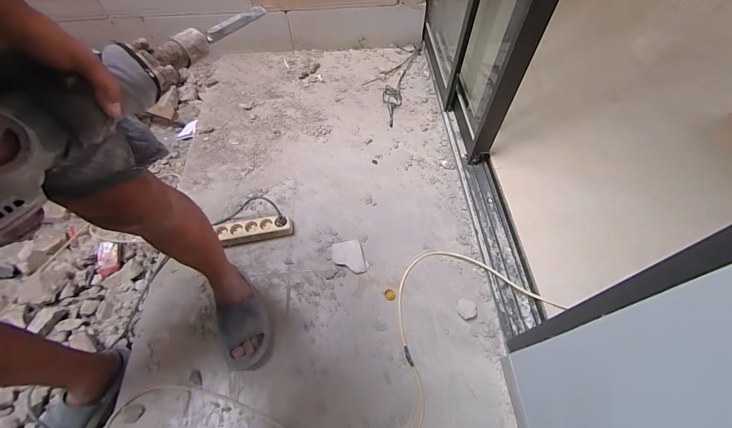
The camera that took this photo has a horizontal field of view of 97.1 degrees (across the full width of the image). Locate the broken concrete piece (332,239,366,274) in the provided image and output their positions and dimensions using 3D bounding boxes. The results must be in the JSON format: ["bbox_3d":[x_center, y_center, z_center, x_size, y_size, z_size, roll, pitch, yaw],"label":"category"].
[{"bbox_3d":[-0.051,0.129,0.945,0.086,0.028,0.096,-10,61,-5],"label":"broken concrete piece"}]

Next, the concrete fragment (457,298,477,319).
[{"bbox_3d":[0.270,0.255,0.868,0.047,0.018,0.050,8,61,5],"label":"concrete fragment"}]

